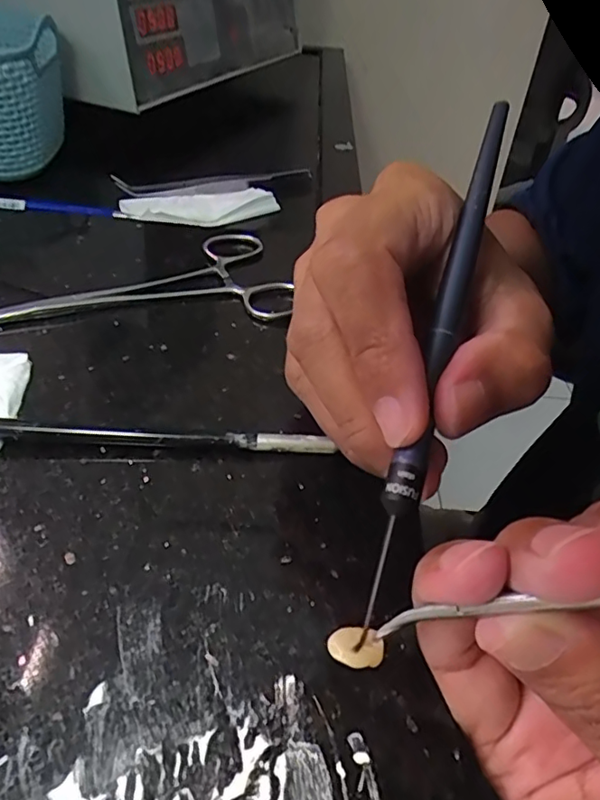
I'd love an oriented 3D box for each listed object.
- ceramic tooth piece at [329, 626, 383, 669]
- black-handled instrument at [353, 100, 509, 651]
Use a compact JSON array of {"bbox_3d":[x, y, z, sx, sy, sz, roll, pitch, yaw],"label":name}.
[{"bbox_3d":[0.012,0.052,0.118,0.011,0.004,0.009,14,42,9],"label":"ceramic tooth piece"},{"bbox_3d":[0.037,-0.018,0.143,0.007,0.006,0.154,15,70,10],"label":"black-handled instrument"}]

